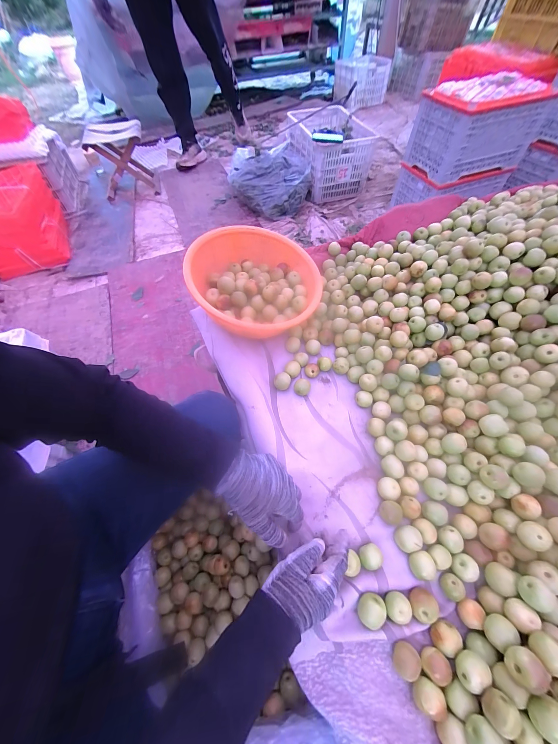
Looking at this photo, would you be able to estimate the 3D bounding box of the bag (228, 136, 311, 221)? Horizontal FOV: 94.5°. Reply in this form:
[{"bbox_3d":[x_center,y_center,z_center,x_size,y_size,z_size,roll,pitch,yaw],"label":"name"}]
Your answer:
[{"bbox_3d":[-0.040,-1.000,1.334,0.401,0.227,0.375,-10,59,-2],"label":"bag"}]

